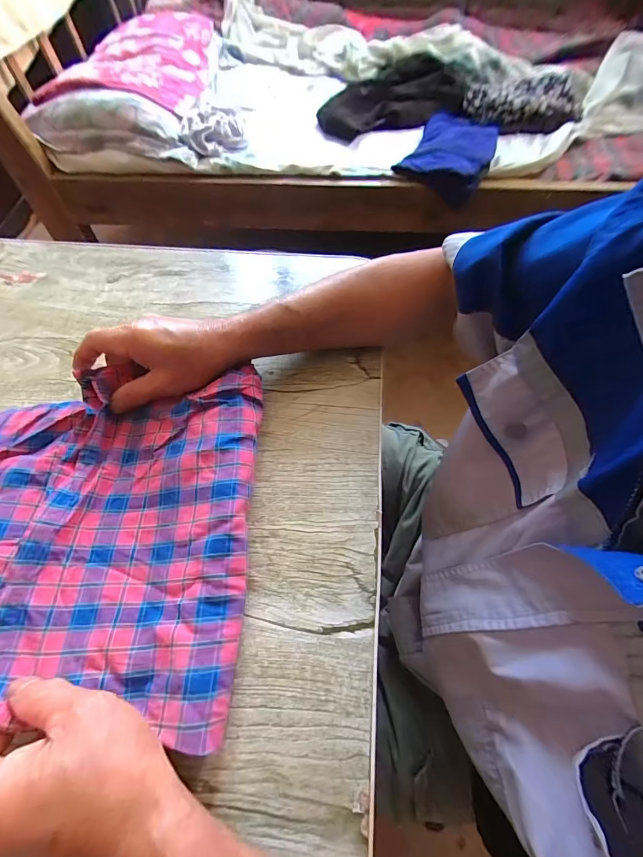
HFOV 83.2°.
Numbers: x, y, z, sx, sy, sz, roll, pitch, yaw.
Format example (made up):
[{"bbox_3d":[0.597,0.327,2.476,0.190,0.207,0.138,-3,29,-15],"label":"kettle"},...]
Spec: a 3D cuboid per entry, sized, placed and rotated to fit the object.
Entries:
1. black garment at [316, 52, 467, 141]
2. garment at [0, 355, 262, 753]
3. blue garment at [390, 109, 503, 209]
[{"bbox_3d":[0.175,-0.953,1.033,0.393,0.064,0.381,-8,60,-3],"label":"black garment"},{"bbox_3d":[-0.219,0.067,0.286,0.320,0.031,0.260,0,60,2],"label":"garment"},{"bbox_3d":[0.324,-0.671,0.895,0.188,0.071,0.293,25,63,15],"label":"blue garment"}]

